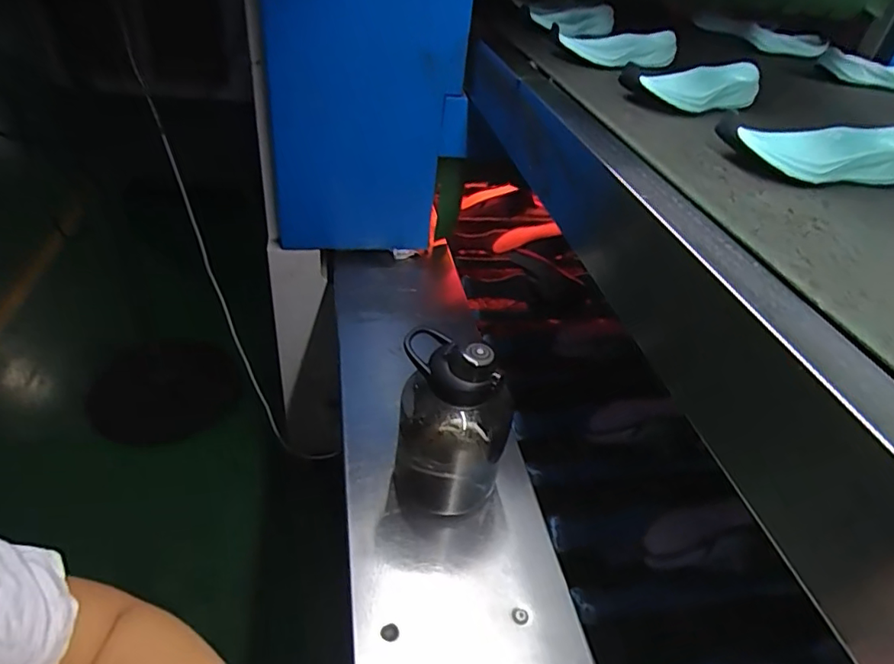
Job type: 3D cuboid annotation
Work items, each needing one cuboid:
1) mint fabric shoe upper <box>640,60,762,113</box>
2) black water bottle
[{"bbox_3d":[0.308,-0.292,0.660,0.173,0.039,0.078,-27,50,-35],"label":"mint fabric shoe upper"},{"bbox_3d":[0.004,0.114,0.628,0.125,0.225,0.097,12,39,6],"label":"black water bottle"}]

